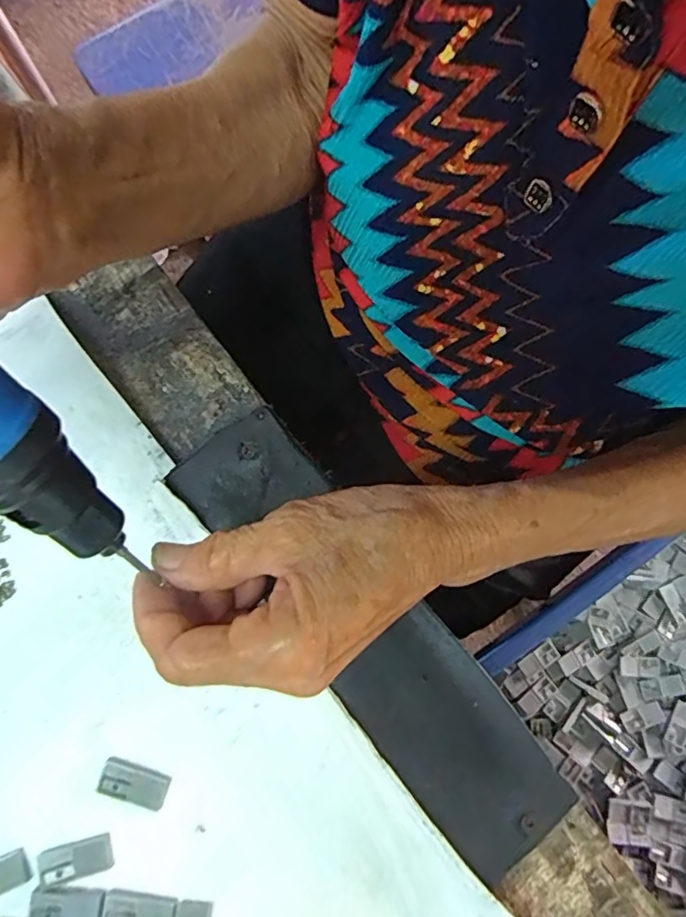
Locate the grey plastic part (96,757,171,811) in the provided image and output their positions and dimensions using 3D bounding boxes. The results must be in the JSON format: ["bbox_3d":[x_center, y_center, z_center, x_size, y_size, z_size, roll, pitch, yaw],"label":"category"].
[{"bbox_3d":[-0.088,0.136,0.229,0.028,0.004,0.014,17,79,4],"label":"grey plastic part"}]

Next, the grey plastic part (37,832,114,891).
[{"bbox_3d":[-0.109,0.164,0.224,0.029,0.004,0.014,-16,79,-3],"label":"grey plastic part"}]

